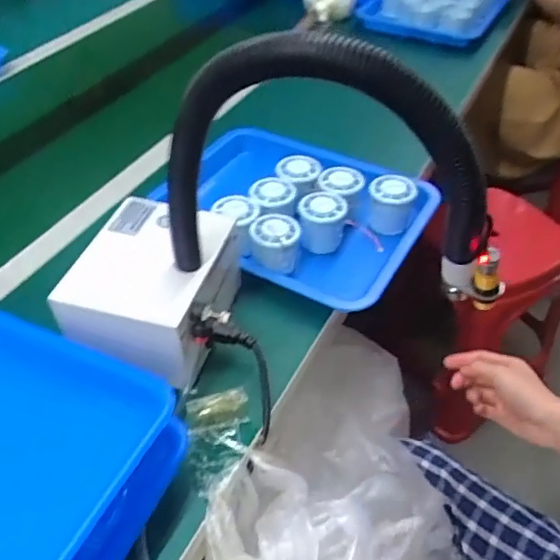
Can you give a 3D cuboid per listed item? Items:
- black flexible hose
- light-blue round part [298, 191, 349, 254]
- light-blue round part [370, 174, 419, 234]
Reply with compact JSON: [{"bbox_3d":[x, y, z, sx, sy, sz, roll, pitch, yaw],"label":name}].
[{"bbox_3d":[0.030,-0.079,0.418,0.250,0.202,0.027,7,46,7],"label":"black flexible hose"},{"bbox_3d":[0.052,-0.072,0.696,0.056,0.053,0.053,0,46,0],"label":"light-blue round part"},{"bbox_3d":[0.143,-0.097,0.718,0.058,0.051,0.056,7,46,7],"label":"light-blue round part"}]

